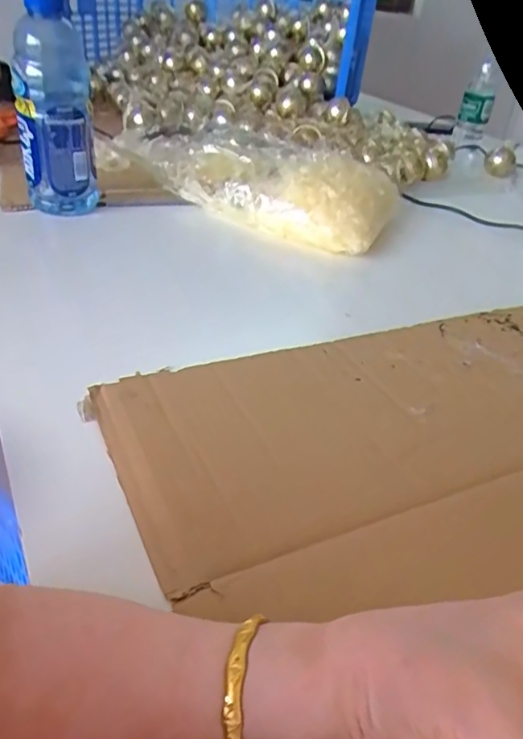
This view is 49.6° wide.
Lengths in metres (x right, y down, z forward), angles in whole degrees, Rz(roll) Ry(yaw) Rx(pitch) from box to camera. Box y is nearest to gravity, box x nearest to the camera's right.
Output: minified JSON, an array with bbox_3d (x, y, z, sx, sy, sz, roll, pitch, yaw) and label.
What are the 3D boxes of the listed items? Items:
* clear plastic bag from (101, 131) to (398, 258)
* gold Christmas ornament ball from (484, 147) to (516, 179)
[{"bbox_3d":[-0.046,-0.275,0.786,0.461,0.075,0.184,20,37,17],"label":"clear plastic bag"},{"bbox_3d":[0.440,-0.380,1.050,0.052,0.058,0.046,20,37,17],"label":"gold Christmas ornament ball"}]

